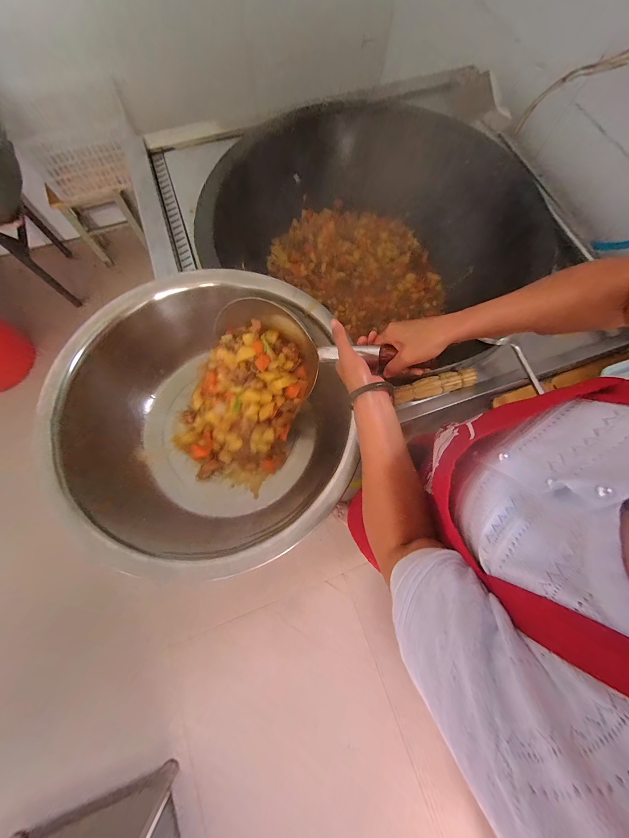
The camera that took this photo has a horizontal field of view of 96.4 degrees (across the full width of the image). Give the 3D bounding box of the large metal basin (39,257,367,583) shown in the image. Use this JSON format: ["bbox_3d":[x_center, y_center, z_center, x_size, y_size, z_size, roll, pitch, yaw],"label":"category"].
[{"bbox_3d":[-0.210,-0.023,0.585,0.513,0.186,0.503,-12,77,-1],"label":"large metal basin"}]

